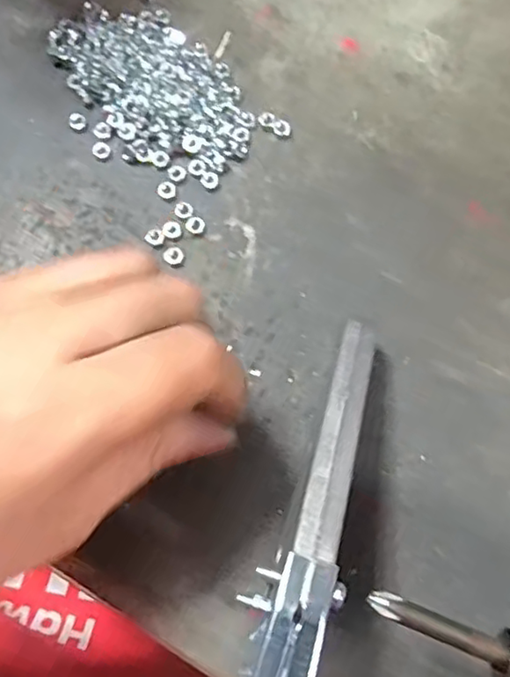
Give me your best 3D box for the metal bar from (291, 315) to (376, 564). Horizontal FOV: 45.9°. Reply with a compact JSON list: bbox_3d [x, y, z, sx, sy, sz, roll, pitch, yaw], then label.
[{"bbox_3d":[0.026,0.025,0.175,0.011,0.004,0.084,17,46,5],"label":"metal bar"}]

